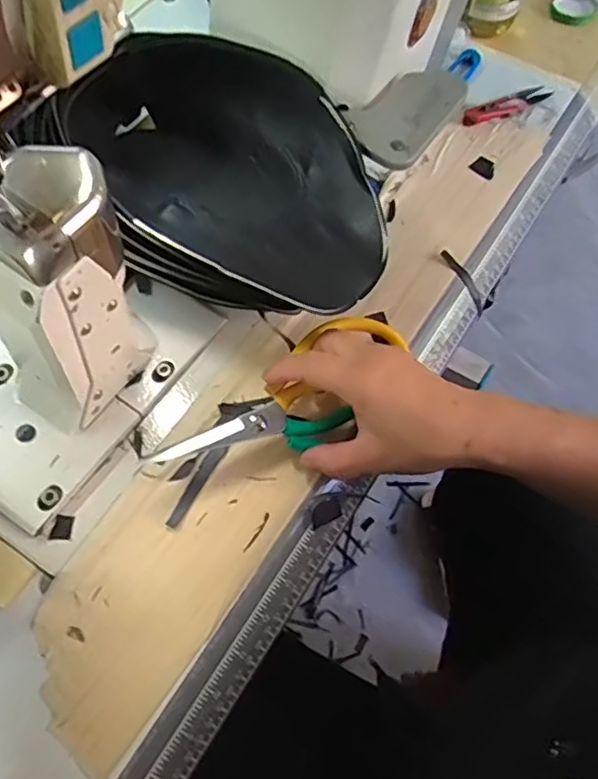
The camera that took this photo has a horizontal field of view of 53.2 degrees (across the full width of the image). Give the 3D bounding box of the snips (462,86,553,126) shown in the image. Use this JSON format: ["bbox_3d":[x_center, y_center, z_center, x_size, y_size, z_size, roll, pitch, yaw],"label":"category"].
[{"bbox_3d":[0.206,-0.284,0.595,0.094,0.014,0.027,-27,65,-15],"label":"snips"}]

